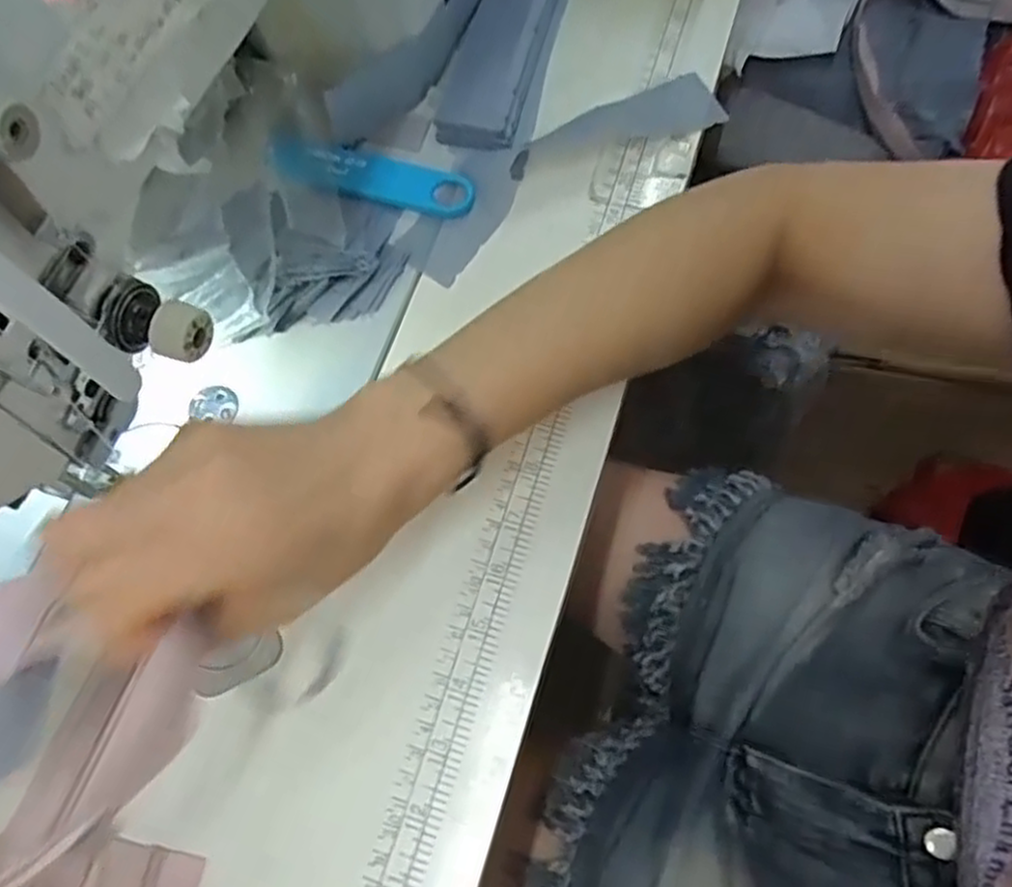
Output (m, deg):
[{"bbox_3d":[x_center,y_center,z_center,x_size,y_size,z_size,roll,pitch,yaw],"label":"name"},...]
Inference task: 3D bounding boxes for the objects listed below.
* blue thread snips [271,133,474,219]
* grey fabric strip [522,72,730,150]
[{"bbox_3d":[-0.076,-0.152,0.428,0.117,0.009,0.032,13,68,8],"label":"blue thread snips"},{"bbox_3d":[0.069,-0.186,0.437,0.110,0.014,0.034,-17,67,-5],"label":"grey fabric strip"}]

